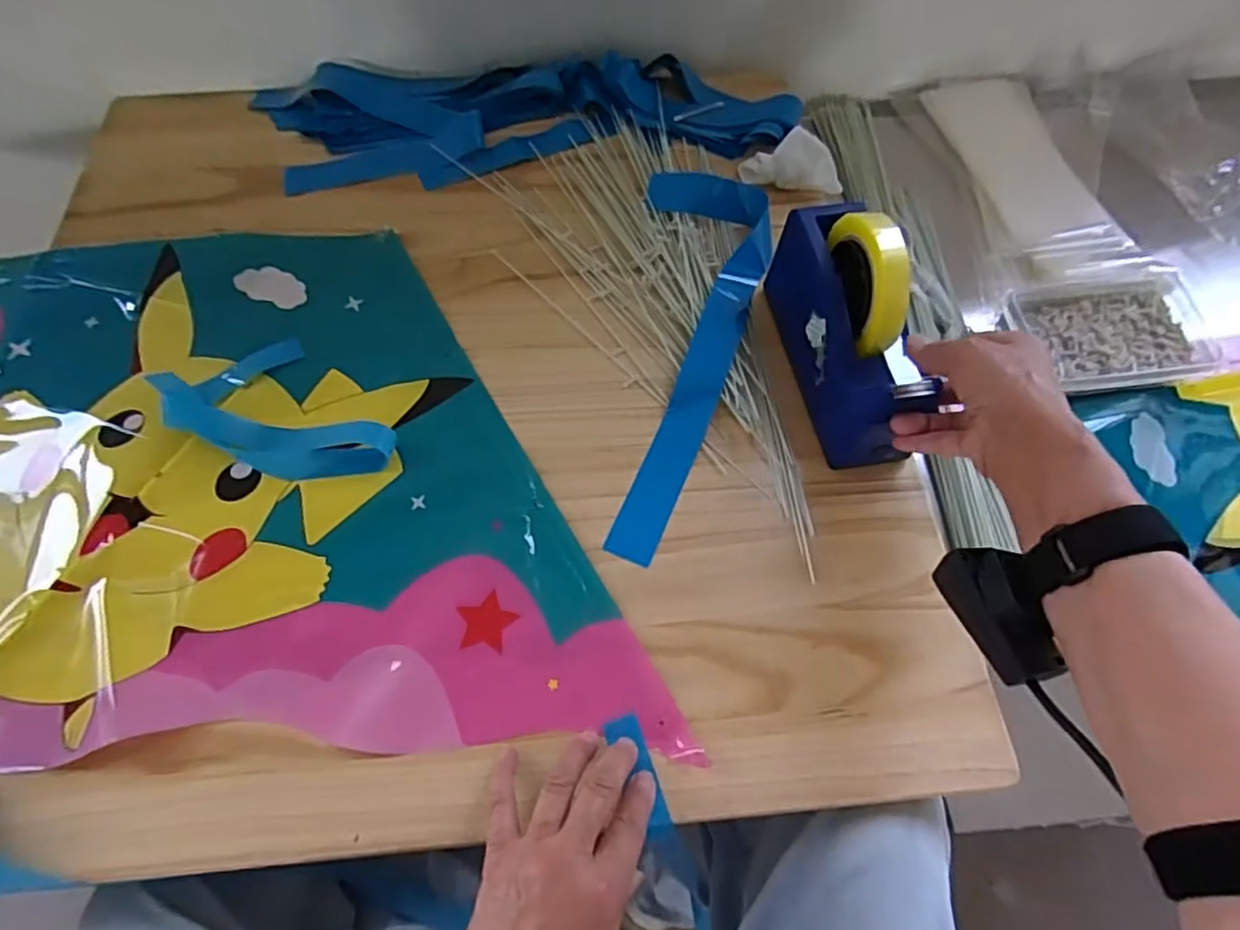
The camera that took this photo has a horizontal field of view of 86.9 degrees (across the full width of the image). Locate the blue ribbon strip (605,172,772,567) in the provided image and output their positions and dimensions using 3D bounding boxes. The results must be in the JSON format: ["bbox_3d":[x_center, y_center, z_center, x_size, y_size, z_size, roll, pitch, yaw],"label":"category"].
[{"bbox_3d":[0.052,-0.107,0.571,0.132,0.039,0.396,12,63,3],"label":"blue ribbon strip"}]

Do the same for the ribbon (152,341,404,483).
[{"bbox_3d":[-0.285,-0.037,0.539,0.193,0.014,0.116,40,68,19],"label":"ribbon"}]

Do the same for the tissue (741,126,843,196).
[{"bbox_3d":[0.178,-0.308,0.665,0.102,0.052,0.035,18,63,9],"label":"tissue"}]

